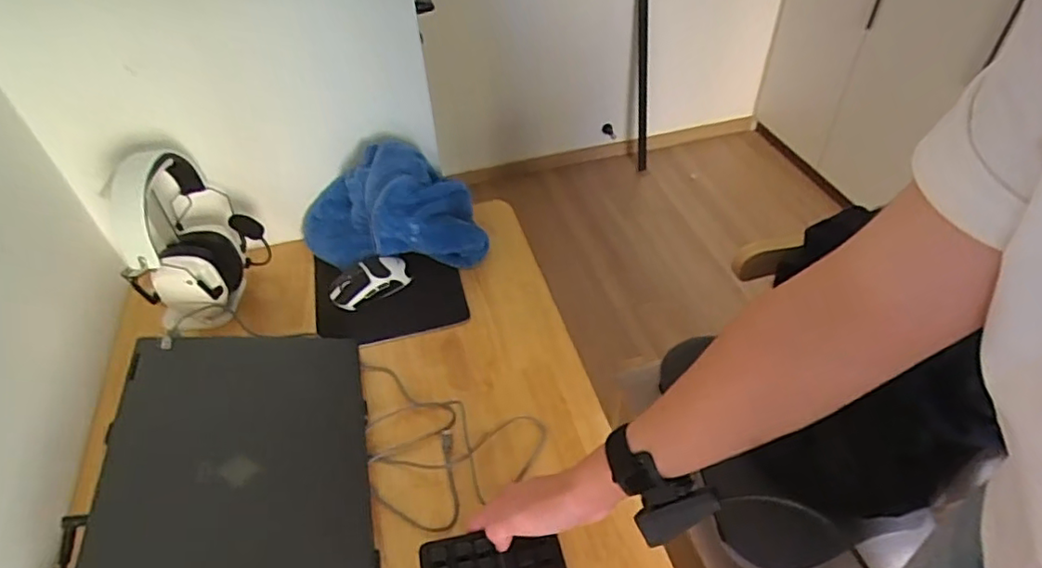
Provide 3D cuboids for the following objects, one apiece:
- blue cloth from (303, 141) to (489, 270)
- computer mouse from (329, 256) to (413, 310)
[{"bbox_3d":[-0.198,-0.108,0.879,0.280,0.172,0.109,4,46,7],"label":"blue cloth"},{"bbox_3d":[-0.222,-0.009,0.869,0.116,0.039,0.069,-26,50,-21],"label":"computer mouse"}]

